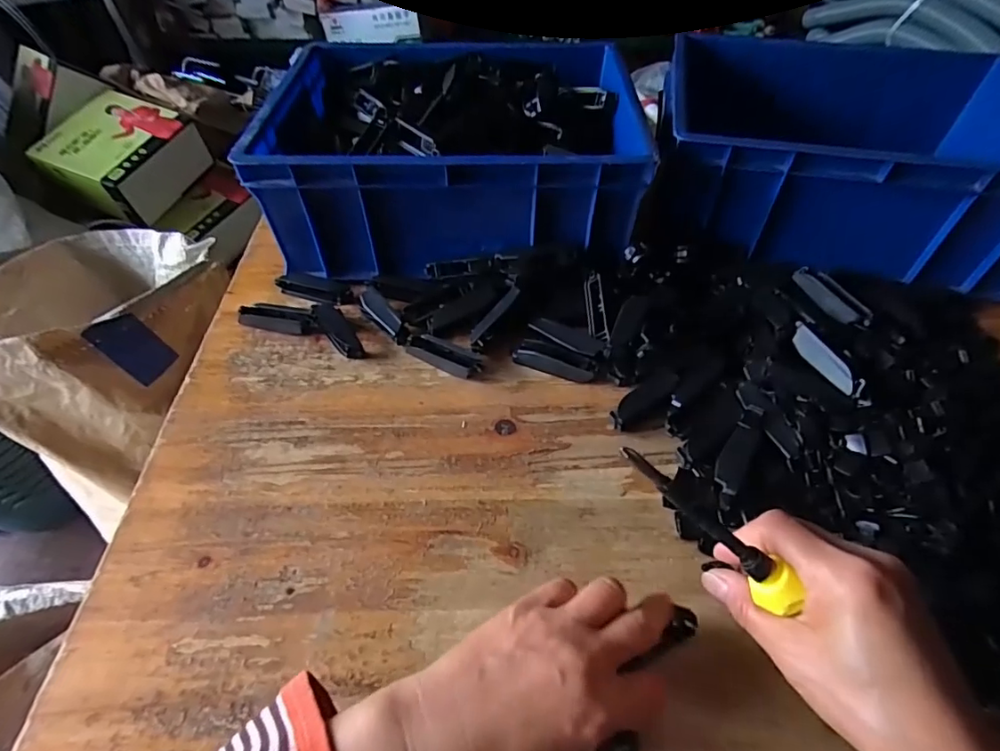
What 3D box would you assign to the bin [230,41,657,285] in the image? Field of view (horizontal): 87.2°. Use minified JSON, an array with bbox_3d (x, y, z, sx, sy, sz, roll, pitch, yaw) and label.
[{"bbox_3d":[-0.041,-0.221,0.539,0.332,0.134,0.265,-1,48,0],"label":"bin"}]

